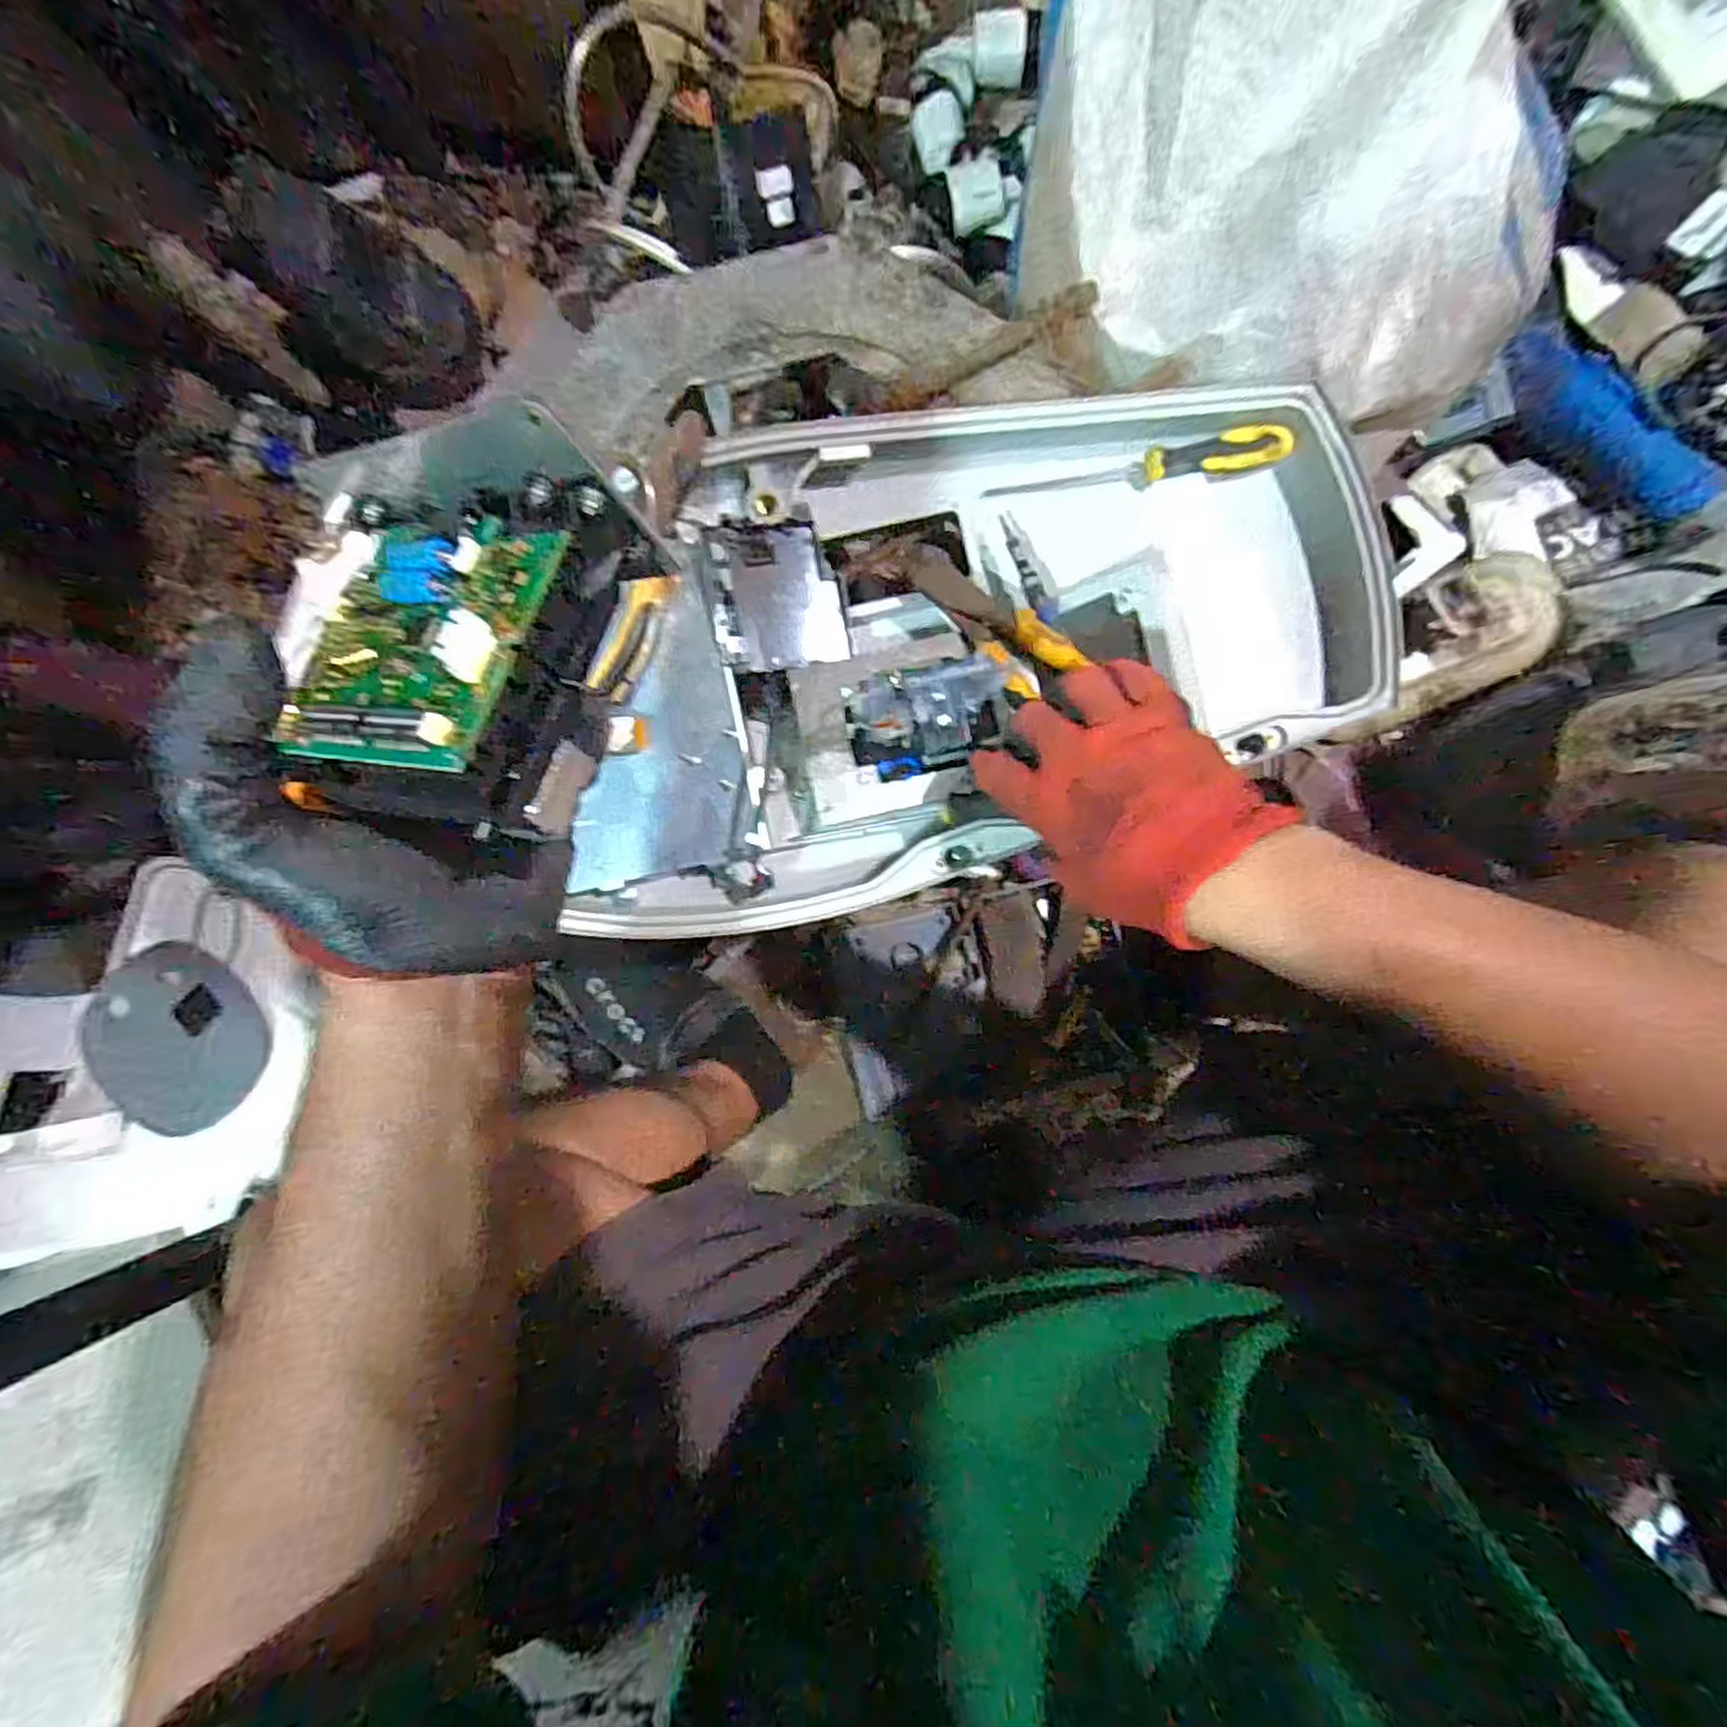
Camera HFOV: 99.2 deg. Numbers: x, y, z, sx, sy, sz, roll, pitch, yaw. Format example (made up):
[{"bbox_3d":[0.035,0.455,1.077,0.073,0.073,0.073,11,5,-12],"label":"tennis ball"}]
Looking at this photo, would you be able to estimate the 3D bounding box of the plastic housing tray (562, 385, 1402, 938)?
[{"bbox_3d":[0.056,-0.132,0.441,0.475,0.077,0.276,-13,86,4],"label":"plastic housing tray"}]

